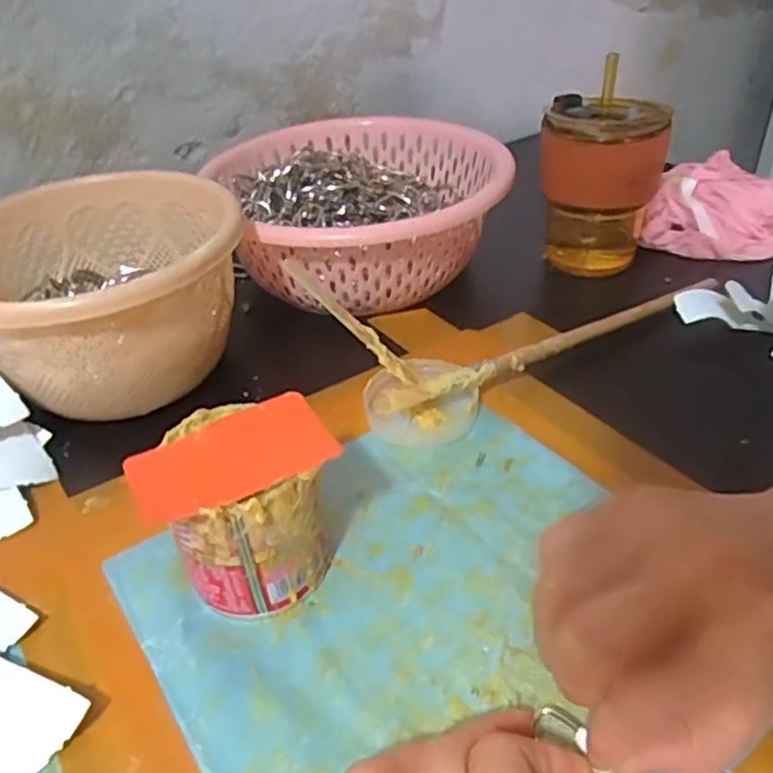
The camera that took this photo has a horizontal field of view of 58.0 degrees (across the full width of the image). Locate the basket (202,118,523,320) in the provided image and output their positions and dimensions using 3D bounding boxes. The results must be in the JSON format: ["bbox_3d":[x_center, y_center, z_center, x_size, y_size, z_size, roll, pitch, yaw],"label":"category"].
[{"bbox_3d":[-0.014,-0.137,0.540,0.206,0.073,0.216,-17,41,-15],"label":"basket"}]

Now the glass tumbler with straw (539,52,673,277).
[{"bbox_3d":[0.155,-0.149,0.513,0.084,0.136,0.072,9,40,15],"label":"glass tumbler with straw"}]

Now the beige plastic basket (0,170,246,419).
[{"bbox_3d":[-0.174,-0.057,0.432,0.166,0.090,0.159,-15,39,-15],"label":"beige plastic basket"}]

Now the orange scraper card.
[{"bbox_3d":[-0.063,0.028,0.284,0.080,0.004,0.049,-22,40,-23],"label":"orange scraper card"}]

